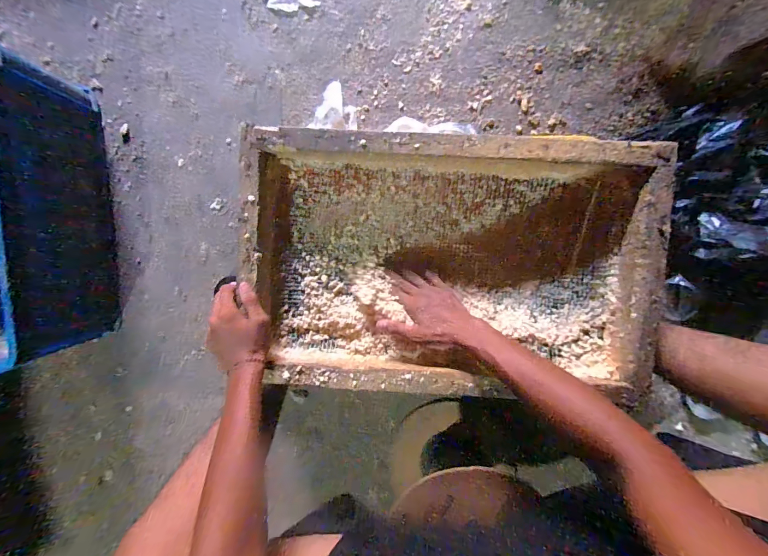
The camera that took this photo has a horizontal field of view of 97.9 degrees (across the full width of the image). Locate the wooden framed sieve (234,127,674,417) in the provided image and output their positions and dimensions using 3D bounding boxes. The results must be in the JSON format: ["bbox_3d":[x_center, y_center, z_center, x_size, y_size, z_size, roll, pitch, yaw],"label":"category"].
[{"bbox_3d":[0.092,-0.021,0.531,0.594,0.099,0.372,3,95,3],"label":"wooden framed sieve"}]

